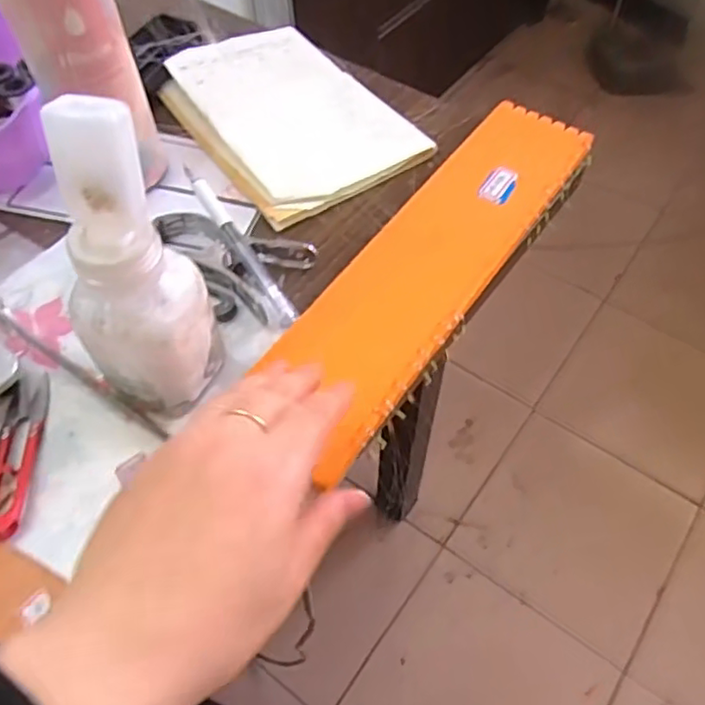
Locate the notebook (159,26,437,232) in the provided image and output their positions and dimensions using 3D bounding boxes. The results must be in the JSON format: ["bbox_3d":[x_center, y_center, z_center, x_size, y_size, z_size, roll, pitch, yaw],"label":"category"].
[{"bbox_3d":[-0.051,-0.197,0.516,0.146,0.024,0.210,-31,61,-18],"label":"notebook"}]

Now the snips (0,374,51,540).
[{"bbox_3d":[-0.193,0.056,0.362,0.023,0.008,0.102,-6,56,-3],"label":"snips"}]

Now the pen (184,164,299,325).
[{"bbox_3d":[-0.076,-0.074,0.422,0.012,0.010,0.134,-31,79,-19],"label":"pen"}]

